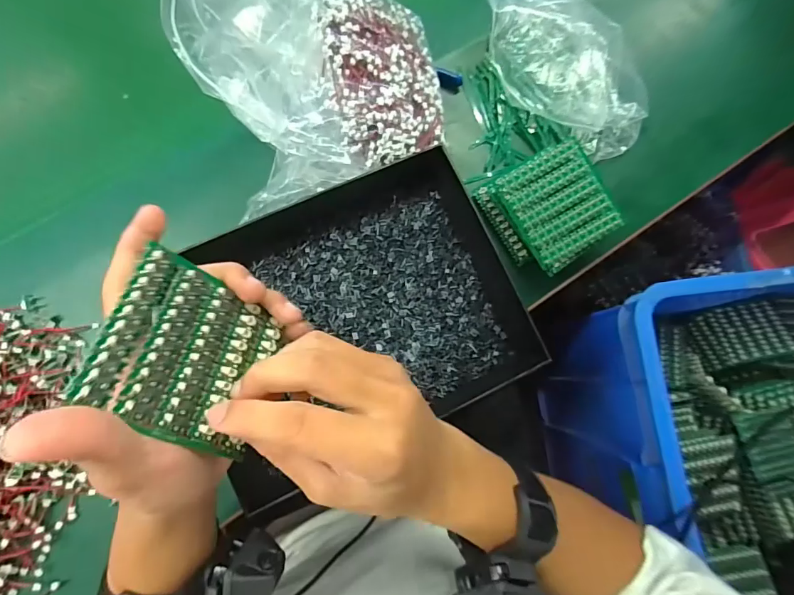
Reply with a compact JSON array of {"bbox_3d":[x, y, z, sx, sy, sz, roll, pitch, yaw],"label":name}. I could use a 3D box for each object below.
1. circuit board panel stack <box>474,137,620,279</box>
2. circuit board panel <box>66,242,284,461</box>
[{"bbox_3d":[0.134,-0.076,0.384,0.089,0.035,0.093,-28,84,-8],"label":"circuit board panel stack"},{"bbox_3d":[-0.099,0.028,0.216,0.005,0.081,0.077,-10,55,36],"label":"circuit board panel"}]

